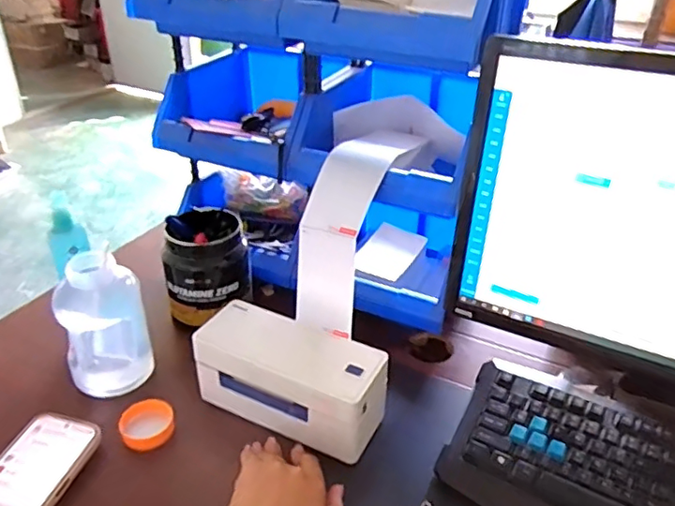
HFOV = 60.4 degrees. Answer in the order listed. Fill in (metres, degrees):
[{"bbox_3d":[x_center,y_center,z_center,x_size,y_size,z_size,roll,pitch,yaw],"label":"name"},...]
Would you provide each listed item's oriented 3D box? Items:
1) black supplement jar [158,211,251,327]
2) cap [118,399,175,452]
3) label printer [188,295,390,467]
[{"bbox_3d":[-0.172,0.013,0.759,0.104,0.115,0.096,1,32,0],"label":"black supplement jar"},{"bbox_3d":[-0.200,0.182,0.612,0.054,0.026,0.044,-14,35,-22],"label":"cap"},{"bbox_3d":[-0.054,0.135,0.627,0.202,0.087,0.088,17,35,24],"label":"label printer"}]

